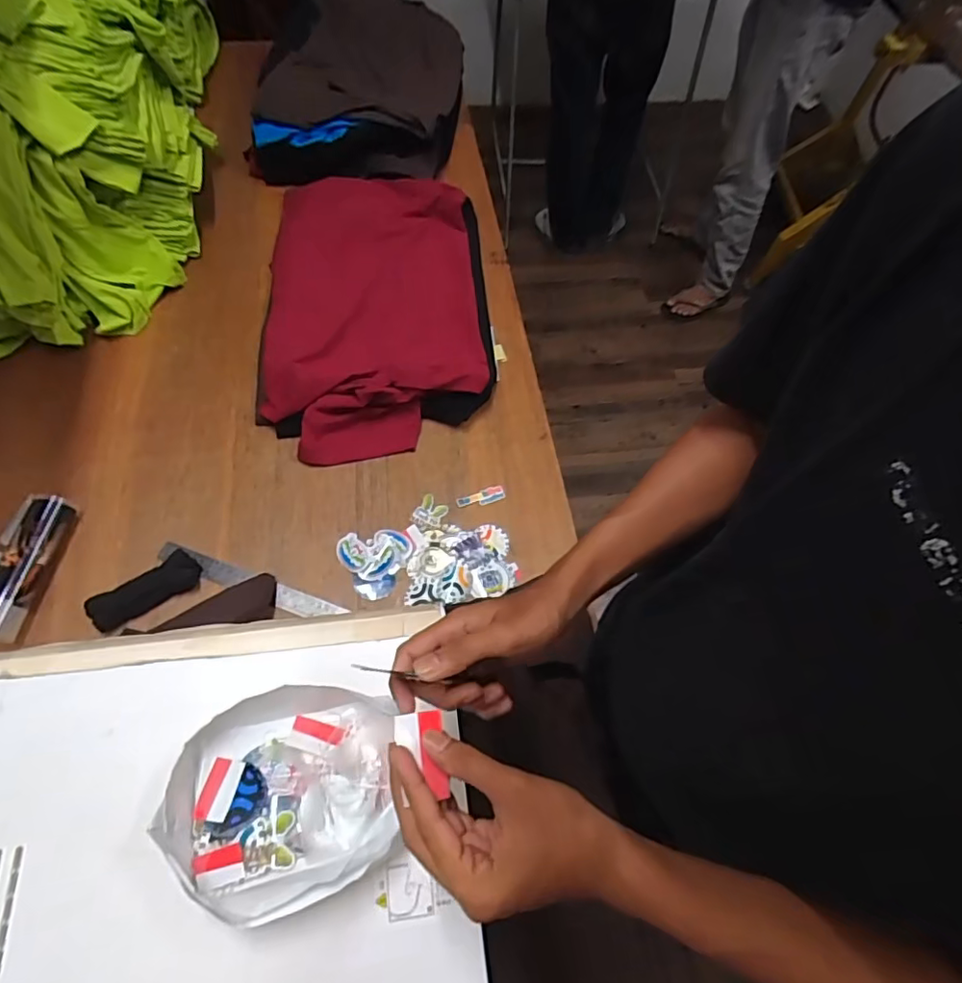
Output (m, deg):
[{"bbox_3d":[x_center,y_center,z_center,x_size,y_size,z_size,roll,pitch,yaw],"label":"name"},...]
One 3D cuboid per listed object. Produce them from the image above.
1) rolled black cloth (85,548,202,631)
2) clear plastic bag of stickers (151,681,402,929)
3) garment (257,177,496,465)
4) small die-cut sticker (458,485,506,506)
[{"bbox_3d":[-0.422,0.121,0.700,0.128,0.031,0.050,-30,68,-17],"label":"rolled black cloth"},{"bbox_3d":[-0.156,0.244,0.461,0.189,0.048,0.160,-17,65,-12],"label":"clear plastic bag of stickers"},{"bbox_3d":[-0.167,-0.307,0.935,0.351,0.091,0.577,-1,63,-4],"label":"garment"},{"bbox_3d":[0.001,0.010,0.819,0.073,0.004,0.025,-17,67,-16],"label":"small die-cut sticker"}]

